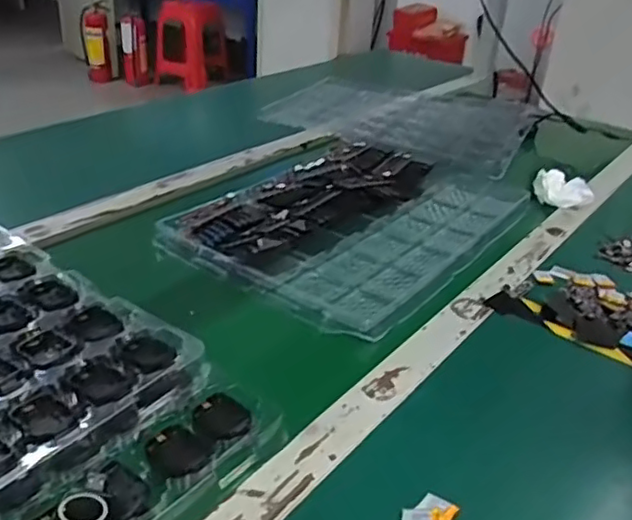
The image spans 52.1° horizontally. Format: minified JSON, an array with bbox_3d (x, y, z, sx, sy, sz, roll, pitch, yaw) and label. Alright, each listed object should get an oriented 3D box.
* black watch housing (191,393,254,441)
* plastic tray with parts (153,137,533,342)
[{"bbox_3d":[-0.073,0.121,0.495,0.048,0.009,0.035,23,34,29],"label":"black watch housing"},{"bbox_3d":[0.056,-0.066,0.849,0.323,0.020,0.467,20,33,25],"label":"plastic tray with parts"}]

